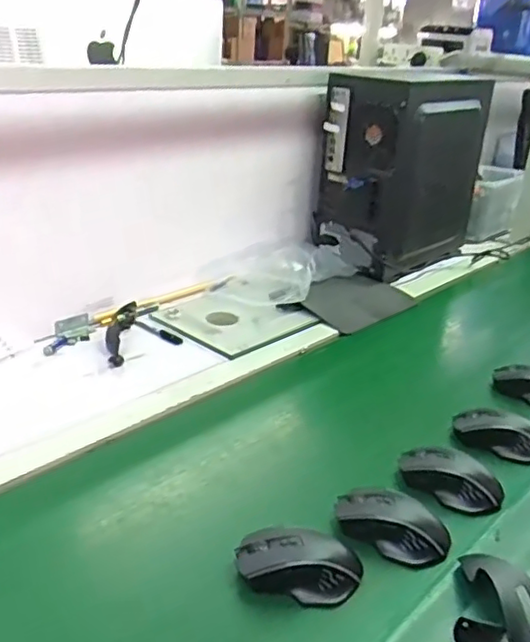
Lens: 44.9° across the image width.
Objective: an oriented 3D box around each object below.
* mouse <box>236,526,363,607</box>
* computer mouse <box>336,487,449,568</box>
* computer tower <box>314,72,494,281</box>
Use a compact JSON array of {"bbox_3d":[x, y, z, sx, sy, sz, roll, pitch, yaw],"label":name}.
[{"bbox_3d":[0.032,0.226,0.605,0.117,0.038,0.060,12,26,16],"label":"mouse"},{"bbox_3d":[0.132,0.207,0.664,0.116,0.035,0.061,21,30,32],"label":"computer mouse"},{"bbox_3d":[0.304,-0.339,1.414,0.212,0.365,0.358,21,30,32],"label":"computer tower"}]

